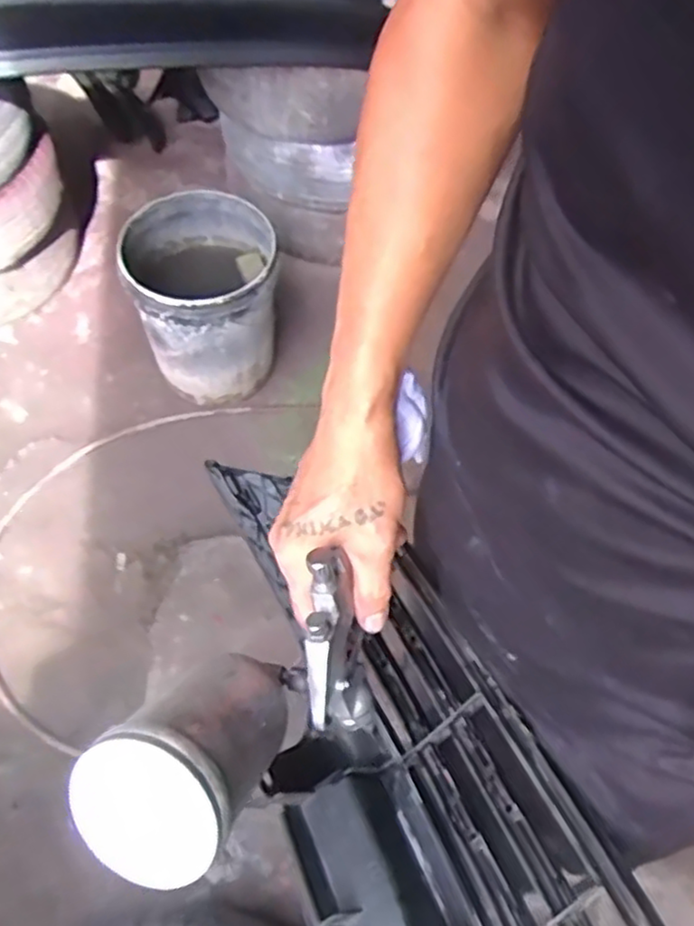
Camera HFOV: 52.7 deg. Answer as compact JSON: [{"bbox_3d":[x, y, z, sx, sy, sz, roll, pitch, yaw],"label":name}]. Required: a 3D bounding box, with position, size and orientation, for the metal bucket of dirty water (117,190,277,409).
[{"bbox_3d":[-0.296,-0.334,1.501,0.277,0.371,0.293,1,61,-1],"label":"metal bucket of dirty water"}]

